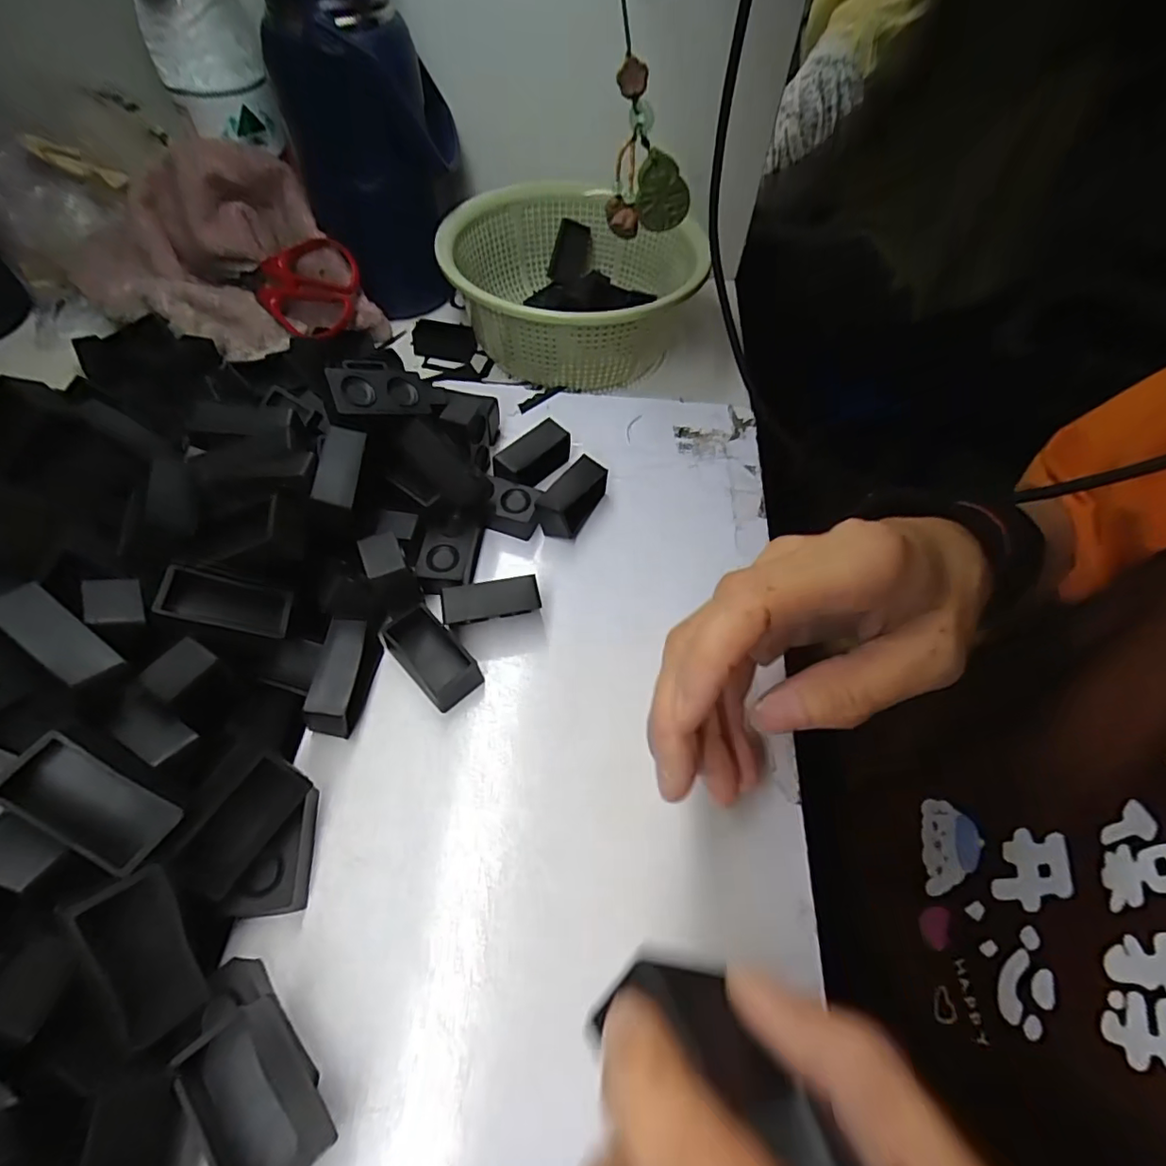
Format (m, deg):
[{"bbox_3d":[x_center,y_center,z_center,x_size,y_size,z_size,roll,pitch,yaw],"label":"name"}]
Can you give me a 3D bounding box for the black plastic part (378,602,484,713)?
[{"bbox_3d":[-0.066,0.030,0.248,0.025,0.014,0.046,-38,65,-25],"label":"black plastic part"}]

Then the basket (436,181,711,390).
[{"bbox_3d":[-0.004,-0.207,0.409,0.179,0.070,0.172,-12,56,-11],"label":"basket"}]

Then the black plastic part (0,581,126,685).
[{"bbox_3d":[-0.160,0.015,0.174,0.037,0.007,0.014,41,63,-1],"label":"black plastic part"}]

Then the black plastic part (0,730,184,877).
[{"bbox_3d":[-0.138,0.062,0.161,0.022,0.009,0.041,-48,111,-9],"label":"black plastic part"}]

